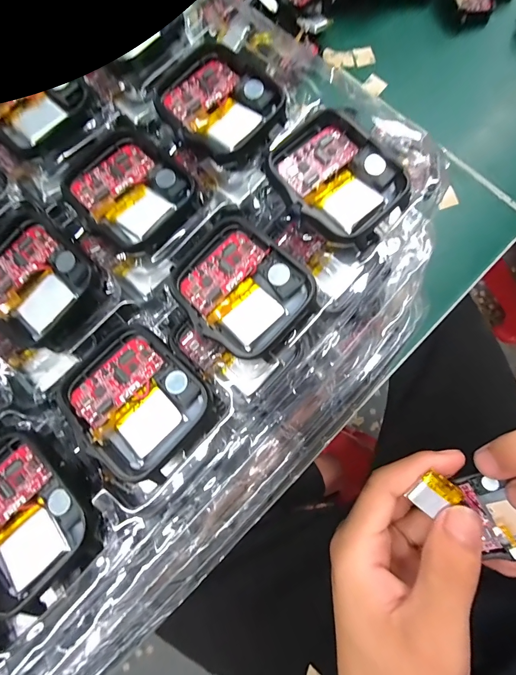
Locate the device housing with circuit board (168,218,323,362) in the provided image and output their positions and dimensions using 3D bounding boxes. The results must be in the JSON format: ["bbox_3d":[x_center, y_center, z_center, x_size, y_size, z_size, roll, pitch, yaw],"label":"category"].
[{"bbox_3d":[-0.006,-0.017,0.107,0.037,0.005,0.044,-42,81,-8],"label":"device housing with circuit board"}]

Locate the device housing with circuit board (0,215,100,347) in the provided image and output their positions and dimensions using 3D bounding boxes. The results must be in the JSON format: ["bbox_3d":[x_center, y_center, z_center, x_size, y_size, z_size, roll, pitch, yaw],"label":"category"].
[{"bbox_3d":[-0.079,-0.021,0.111,0.036,0.007,0.043,-42,81,-8],"label":"device housing with circuit board"}]

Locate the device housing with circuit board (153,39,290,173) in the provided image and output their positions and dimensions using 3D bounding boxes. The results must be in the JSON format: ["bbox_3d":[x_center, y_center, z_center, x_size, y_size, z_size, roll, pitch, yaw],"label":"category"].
[{"bbox_3d":[-0.014,-0.089,0.120,0.039,0.005,0.047,-43,81,-8],"label":"device housing with circuit board"}]

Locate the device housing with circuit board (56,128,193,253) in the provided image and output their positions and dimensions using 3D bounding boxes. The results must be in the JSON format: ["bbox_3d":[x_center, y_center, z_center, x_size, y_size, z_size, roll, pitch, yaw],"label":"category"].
[{"bbox_3d":[-0.048,-0.055,0.116,0.043,0.004,0.038,42,81,8],"label":"device housing with circuit board"}]

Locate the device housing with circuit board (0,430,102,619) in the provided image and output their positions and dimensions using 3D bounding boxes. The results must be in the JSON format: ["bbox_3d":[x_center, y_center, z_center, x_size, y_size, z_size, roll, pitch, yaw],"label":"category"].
[{"bbox_3d":[-0.072,0.054,0.094,0.038,0.008,0.046,-43,81,-8],"label":"device housing with circuit board"}]

